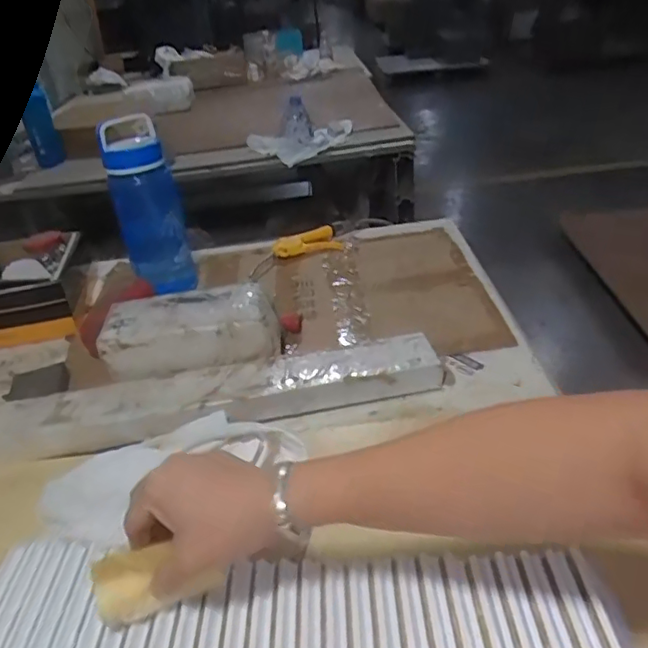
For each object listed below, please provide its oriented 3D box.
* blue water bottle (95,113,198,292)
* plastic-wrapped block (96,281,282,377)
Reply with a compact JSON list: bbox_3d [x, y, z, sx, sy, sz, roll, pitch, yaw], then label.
[{"bbox_3d":[-0.281,-0.179,0.958,0.100,0.297,0.081,-19,35,-19],"label":"blue water bottle"},{"bbox_3d":[-0.170,0.006,0.768,0.223,0.059,0.104,-9,33,-3],"label":"plastic-wrapped block"}]

